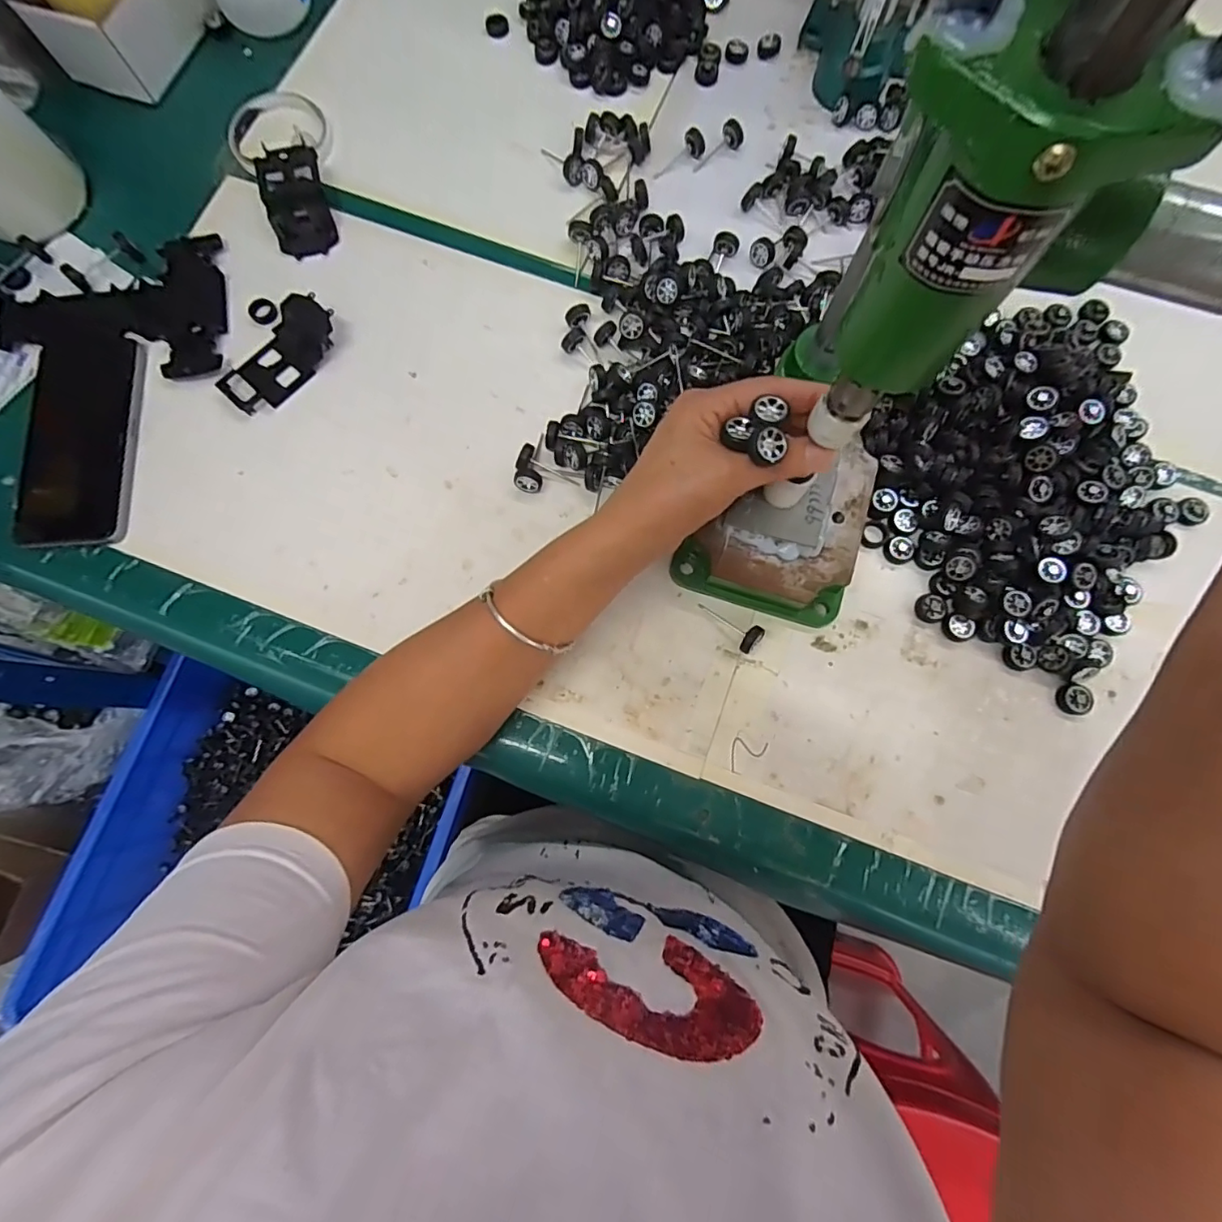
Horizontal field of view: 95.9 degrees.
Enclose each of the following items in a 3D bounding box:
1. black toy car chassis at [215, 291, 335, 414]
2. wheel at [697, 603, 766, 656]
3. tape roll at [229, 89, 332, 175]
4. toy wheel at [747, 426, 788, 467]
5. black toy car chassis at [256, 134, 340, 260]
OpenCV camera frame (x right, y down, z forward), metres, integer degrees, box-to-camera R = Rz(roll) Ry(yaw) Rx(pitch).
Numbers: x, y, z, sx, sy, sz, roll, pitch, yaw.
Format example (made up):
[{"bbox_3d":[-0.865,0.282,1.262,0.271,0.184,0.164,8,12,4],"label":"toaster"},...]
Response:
[{"bbox_3d":[-0.251,-0.194,0.414,0.050,0.023,0.096,39,81,7],"label":"black toy car chassis"},{"bbox_3d":[0.080,0.011,0.378,0.047,0.020,0.020,34,80,23],"label":"wheel"},{"bbox_3d":[-0.276,-0.408,0.464,0.085,0.012,0.089,0,78,0],"label":"tape roll"},{"bbox_3d":[0.078,-0.083,0.275,0.019,0.006,0.015,-31,80,-6],"label":"toy wheel"},{"bbox_3d":[-0.253,-0.333,0.443,0.046,0.020,0.092,-17,79,-4],"label":"black toy car chassis"}]

